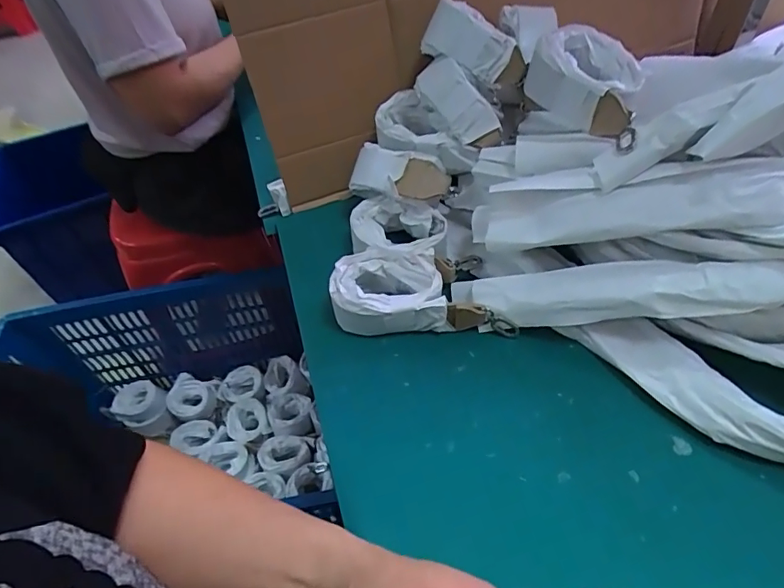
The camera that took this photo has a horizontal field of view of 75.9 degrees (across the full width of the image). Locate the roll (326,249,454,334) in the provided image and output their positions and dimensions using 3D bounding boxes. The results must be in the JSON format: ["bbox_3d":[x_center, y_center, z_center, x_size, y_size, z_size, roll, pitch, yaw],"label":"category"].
[{"bbox_3d":[-0.004,0.000,0.494,0.103,0.055,0.074,-7,50,1],"label":"roll"}]

